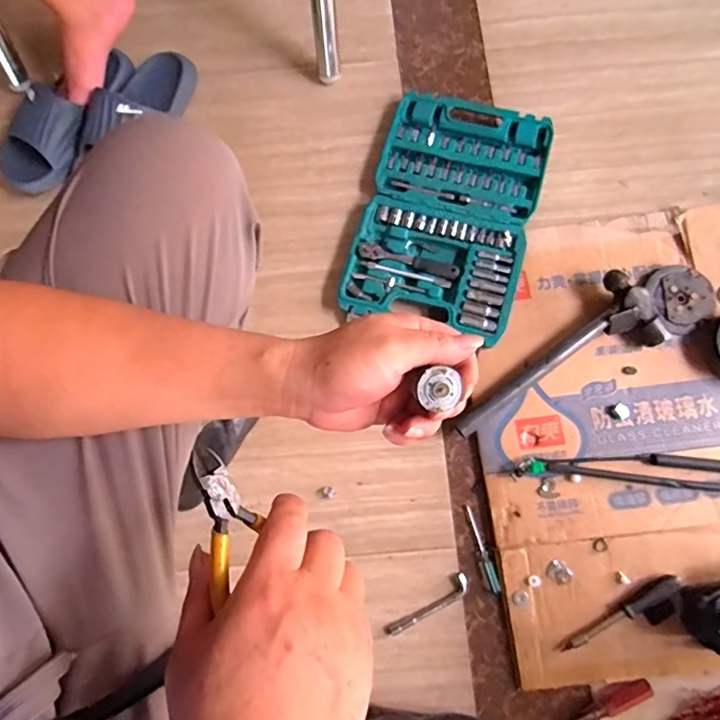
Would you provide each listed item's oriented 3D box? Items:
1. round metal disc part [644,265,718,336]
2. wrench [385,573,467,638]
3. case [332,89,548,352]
[{"bbox_3d":[0.466,-0.091,0.744,0.092,0.014,0.102,41,78,11],"label":"round metal disc part"},{"bbox_3d":[0.091,0.329,0.673,0.125,0.009,0.022,-32,76,-8],"label":"wrench"},{"bbox_3d":[0.139,-0.237,0.788,0.249,0.033,0.403,15,75,5],"label":"case"}]

